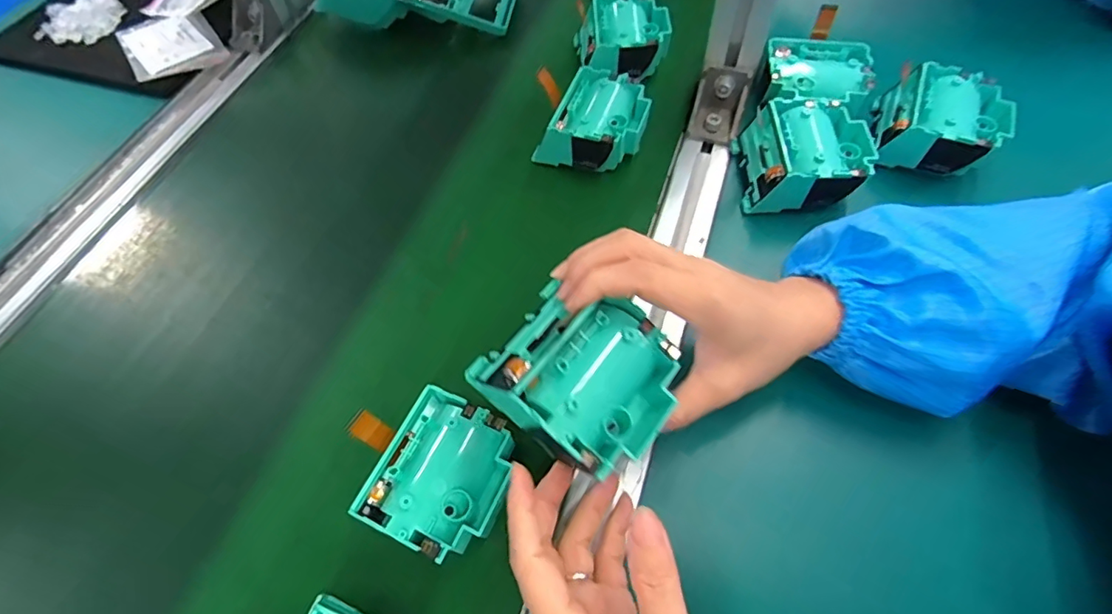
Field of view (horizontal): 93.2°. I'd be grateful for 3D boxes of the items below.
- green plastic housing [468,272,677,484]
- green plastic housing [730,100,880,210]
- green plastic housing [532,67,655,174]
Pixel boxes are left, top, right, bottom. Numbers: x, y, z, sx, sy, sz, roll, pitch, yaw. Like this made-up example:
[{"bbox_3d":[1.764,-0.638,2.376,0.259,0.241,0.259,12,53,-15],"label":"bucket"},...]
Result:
[{"bbox_3d":[0.011,0.032,0.249,0.082,0.049,0.078,34,67,20],"label":"green plastic housing"},{"bbox_3d":[0.173,-0.104,0.373,0.077,0.044,0.074,4,60,6],"label":"green plastic housing"},{"bbox_3d":[0.032,-0.142,0.406,0.068,0.035,0.075,21,63,15],"label":"green plastic housing"}]

